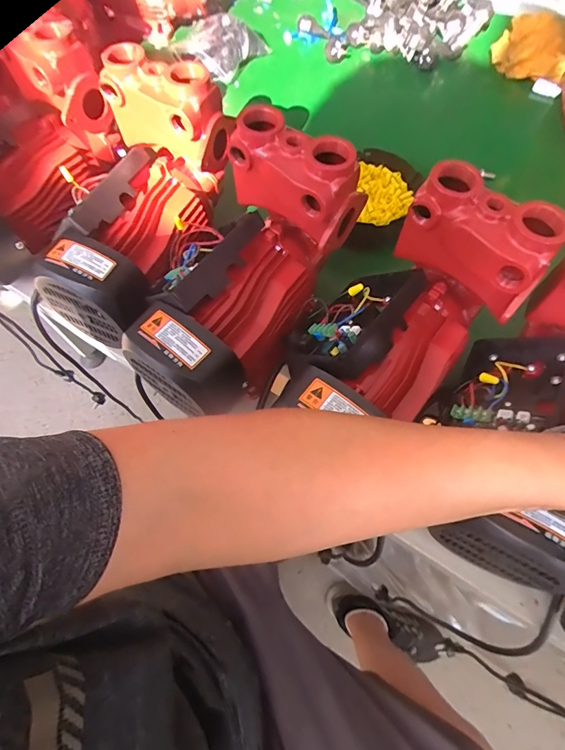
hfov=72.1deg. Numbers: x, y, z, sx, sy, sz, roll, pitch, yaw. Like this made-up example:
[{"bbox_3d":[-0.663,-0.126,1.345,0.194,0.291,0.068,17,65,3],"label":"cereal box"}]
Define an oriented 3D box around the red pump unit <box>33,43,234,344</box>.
[{"bbox_3d":[-0.147,-0.166,0.407,0.130,0.123,0.264,30,92,12],"label":"red pump unit"}]

